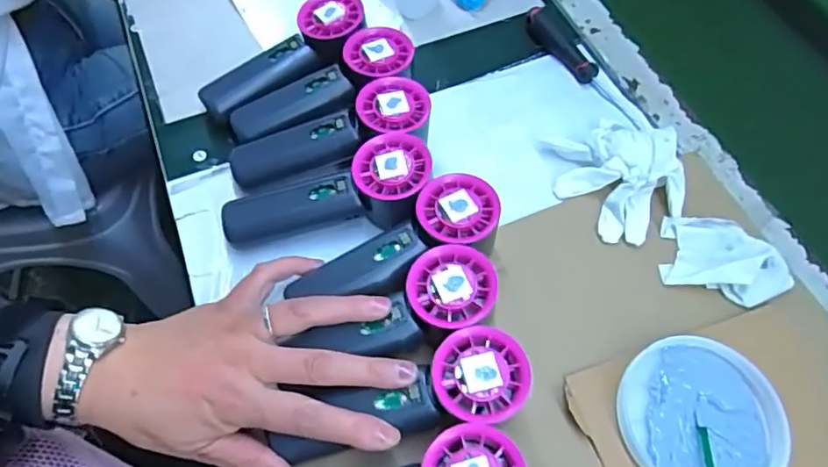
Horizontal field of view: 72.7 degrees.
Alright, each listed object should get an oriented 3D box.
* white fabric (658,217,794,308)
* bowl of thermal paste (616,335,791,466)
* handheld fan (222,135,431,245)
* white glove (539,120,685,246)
[{"bbox_3d":[0.226,0.017,0.413,0.081,0.025,0.069,-3,61,-3],"label":"white fabric"},{"bbox_3d":[0.183,0.118,0.359,0.098,0.015,0.098,0,61,-1],"label":"bowl of thermal paste"},{"bbox_3d":[-0.066,-0.028,0.418,0.154,0.053,0.059,-7,61,-5],"label":"handheld fan"},{"bbox_3d":[0.158,-0.045,0.440,0.099,0.035,0.102,2,61,0],"label":"white glove"}]

